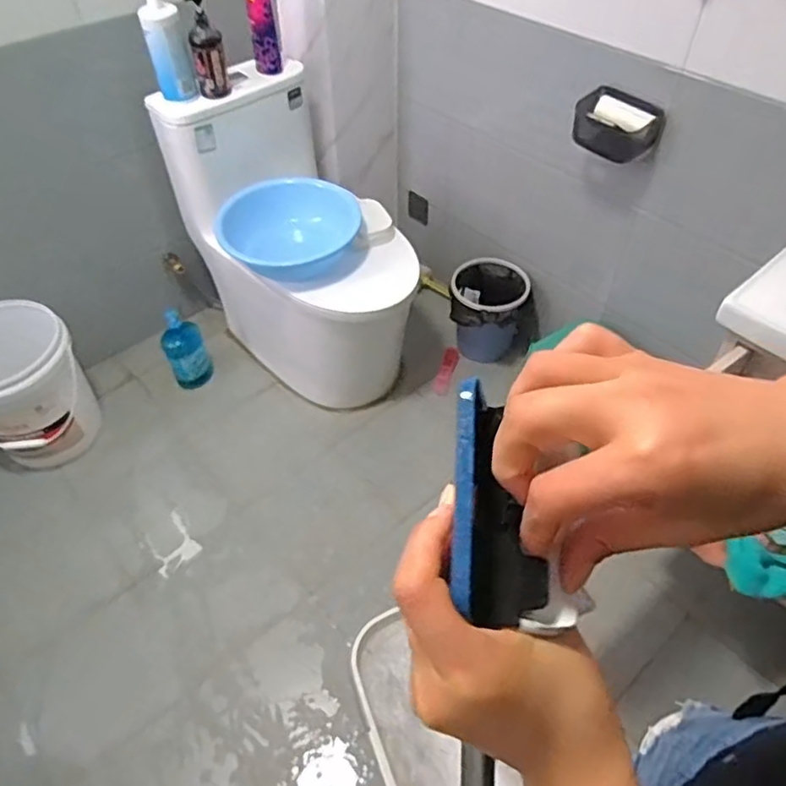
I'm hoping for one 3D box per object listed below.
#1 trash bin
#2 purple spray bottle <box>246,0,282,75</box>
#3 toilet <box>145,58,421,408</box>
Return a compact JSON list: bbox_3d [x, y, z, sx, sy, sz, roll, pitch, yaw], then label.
[{"bbox_3d":[0.254,-0.213,1.725,0.209,0.223,0.220,15,50,13],"label":"trash bin"},{"bbox_3d":[-0.288,-0.822,1.363,0.060,0.218,0.056,-9,49,-8],"label":"purple spray bottle"},{"bbox_3d":[-0.208,-0.340,1.538,0.591,0.670,0.381,35,57,27],"label":"toilet"}]

